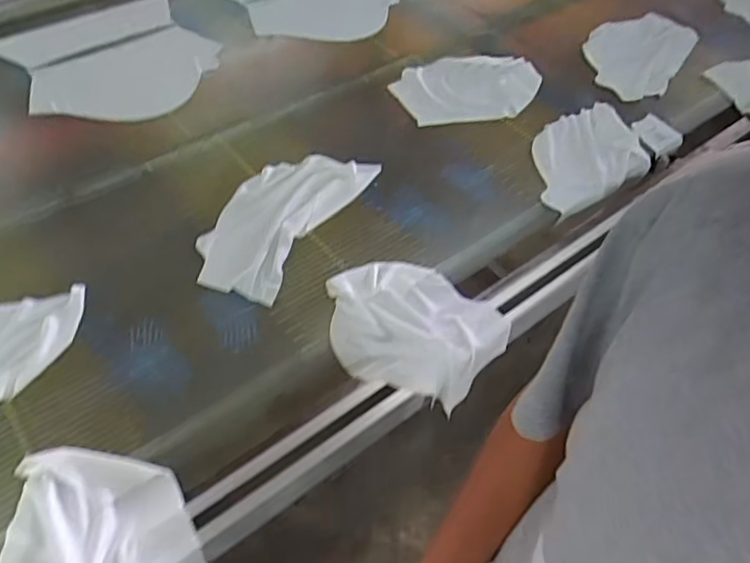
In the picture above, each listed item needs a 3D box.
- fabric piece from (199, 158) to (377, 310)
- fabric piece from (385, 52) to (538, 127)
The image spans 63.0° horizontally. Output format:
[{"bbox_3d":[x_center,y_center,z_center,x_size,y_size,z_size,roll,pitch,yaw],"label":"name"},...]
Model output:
[{"bbox_3d":[-0.159,-0.116,1.033,0.176,0.024,0.347,24,54,15],"label":"fabric piece"},{"bbox_3d":[0.204,-0.416,1.299,0.335,0.017,0.210,-7,58,-14],"label":"fabric piece"}]

